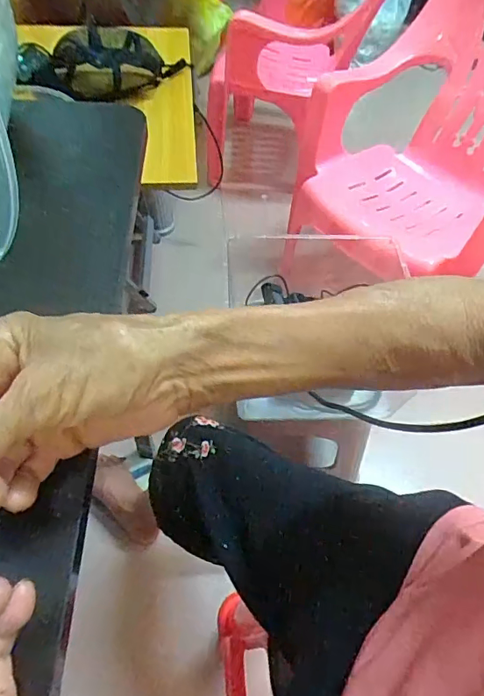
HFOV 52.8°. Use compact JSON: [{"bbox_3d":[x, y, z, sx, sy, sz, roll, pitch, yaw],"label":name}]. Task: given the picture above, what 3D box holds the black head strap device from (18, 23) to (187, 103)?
[{"bbox_3d":[-0.284,-0.583,1.006,0.333,0.113,0.103,-3,55,-6],"label":"black head strap device"}]

